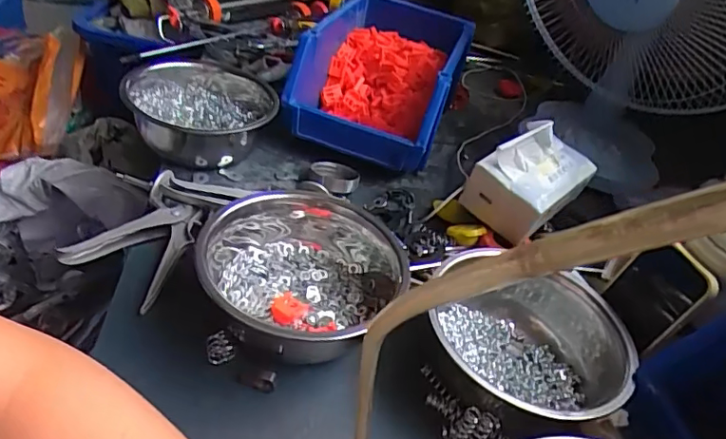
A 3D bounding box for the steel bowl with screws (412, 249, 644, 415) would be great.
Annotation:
[{"bbox_3d":[0.142,0.117,0.481,0.166,0.068,0.166,19,36,3],"label":"steel bowl with screws"}]

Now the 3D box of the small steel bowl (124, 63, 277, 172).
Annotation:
[{"bbox_3d":[-0.209,-0.142,0.689,0.164,0.081,0.183,26,38,16],"label":"small steel bowl"}]

